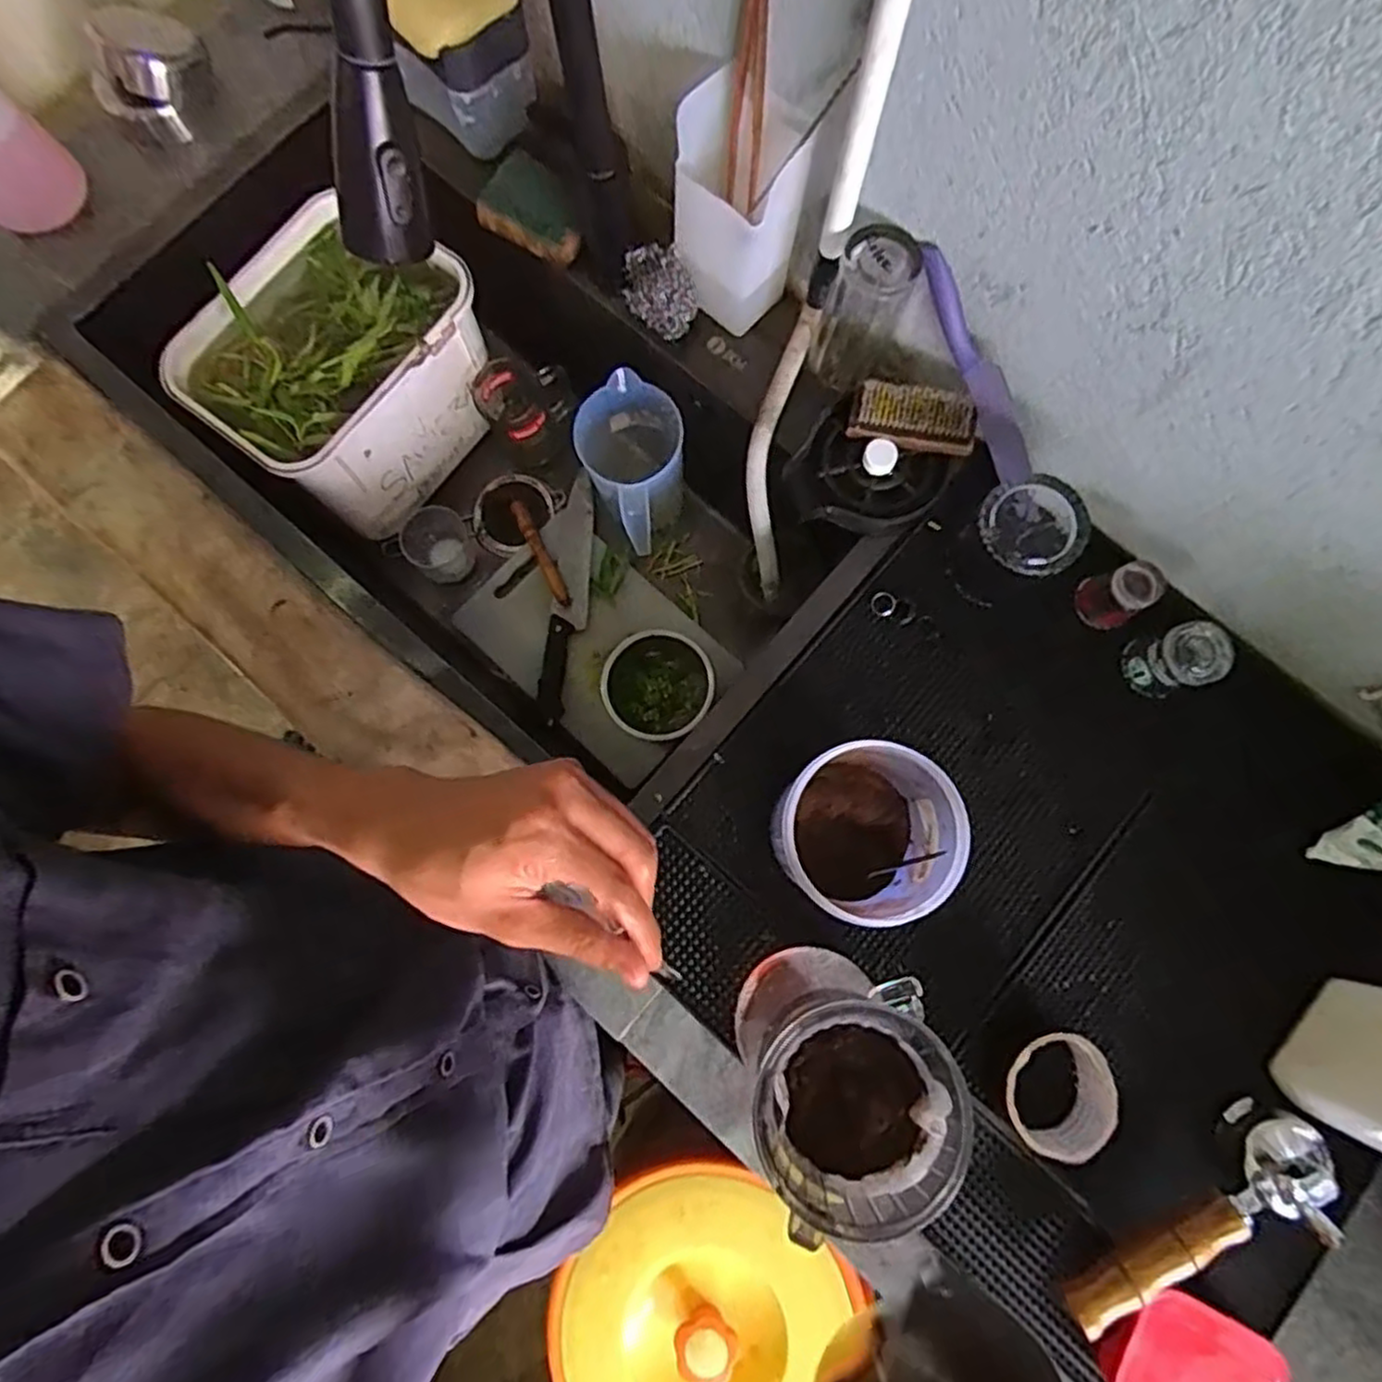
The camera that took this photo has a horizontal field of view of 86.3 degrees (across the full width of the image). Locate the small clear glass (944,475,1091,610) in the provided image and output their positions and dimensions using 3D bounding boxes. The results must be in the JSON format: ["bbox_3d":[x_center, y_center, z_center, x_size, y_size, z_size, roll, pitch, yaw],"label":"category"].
[{"bbox_3d":[0.267,-0.122,0.611,0.077,0.087,0.075,0,80,0],"label":"small clear glass"}]

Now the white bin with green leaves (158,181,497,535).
[{"bbox_3d":[-0.358,-0.334,0.799,0.197,0.186,0.275,37,82,6],"label":"white bin with green leaves"}]

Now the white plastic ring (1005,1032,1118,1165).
[{"bbox_3d":[0.271,0.297,0.551,0.075,0.040,0.087,1,80,0],"label":"white plastic ring"}]

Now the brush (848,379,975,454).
[{"bbox_3d":[0.192,-0.235,0.635,0.105,0.025,0.042,15,80,3],"label":"brush"}]

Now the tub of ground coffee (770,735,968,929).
[{"bbox_3d":[0.120,0.102,0.544,0.112,0.160,0.117,-29,81,-5],"label":"tub of ground coffee"}]

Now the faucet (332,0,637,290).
[{"bbox_3d":[-0.119,-0.371,0.488,0.079,0.340,0.275,19,80,3],"label":"faucet"}]

